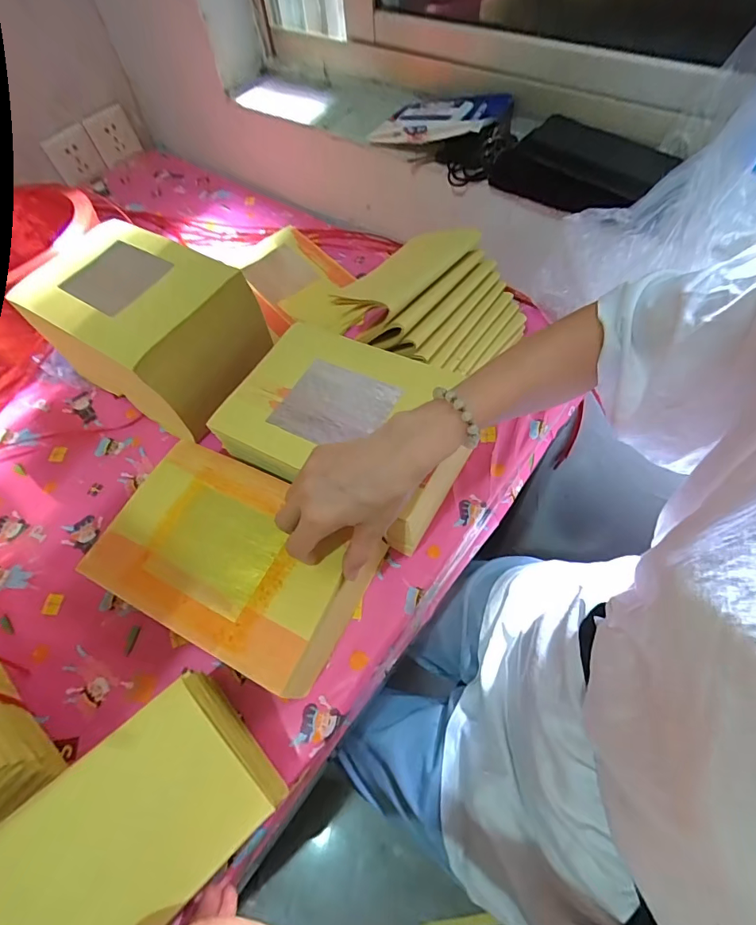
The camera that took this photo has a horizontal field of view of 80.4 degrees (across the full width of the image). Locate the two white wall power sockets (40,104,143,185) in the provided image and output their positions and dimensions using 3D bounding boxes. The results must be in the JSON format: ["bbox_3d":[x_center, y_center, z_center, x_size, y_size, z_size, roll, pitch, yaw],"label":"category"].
[{"bbox_3d":[-0.590,-0.663,0.936,0.015,0.087,0.194,19,59,31],"label":"two white wall power sockets"}]

